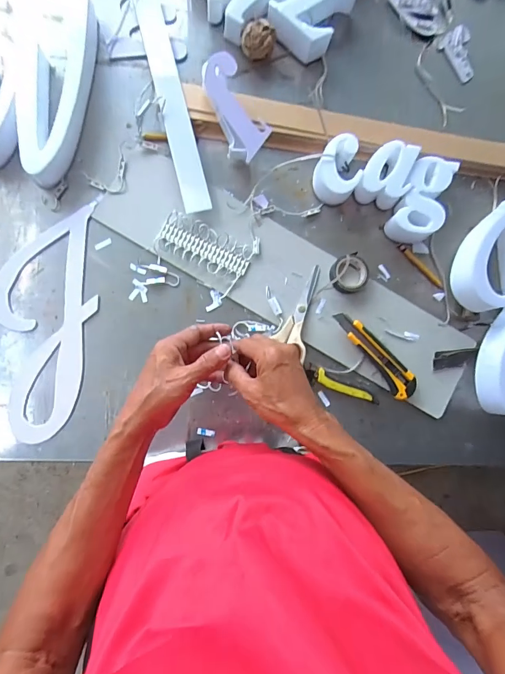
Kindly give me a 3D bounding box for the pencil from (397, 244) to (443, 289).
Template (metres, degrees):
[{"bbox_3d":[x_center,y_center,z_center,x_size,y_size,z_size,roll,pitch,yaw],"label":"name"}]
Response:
[{"bbox_3d":[0.268,-0.113,0.614,0.094,0.008,0.012,44,83,-1],"label":"pencil"}]

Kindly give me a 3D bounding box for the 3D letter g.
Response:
[{"bbox_3d":[0.260,-0.210,0.598,0.067,0.051,0.127,20,84,-4],"label":"3D letter g"}]

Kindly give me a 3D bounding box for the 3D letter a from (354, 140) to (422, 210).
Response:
[{"bbox_3d":[0.203,-0.250,0.595,0.072,0.055,0.085,22,84,-3],"label":"3D letter a"}]

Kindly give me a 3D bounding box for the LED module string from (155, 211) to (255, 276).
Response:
[{"bbox_3d":[-0.070,-0.135,0.578,0.136,0.008,0.058,23,84,-3],"label":"LED module string"}]

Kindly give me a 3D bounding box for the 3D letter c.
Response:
[{"bbox_3d":[0.131,-0.253,0.589,0.064,0.050,0.085,25,84,-3],"label":"3D letter c"}]

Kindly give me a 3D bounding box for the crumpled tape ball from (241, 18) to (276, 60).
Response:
[{"bbox_3d":[0.009,-0.457,0.594,0.050,0.044,0.051,0,86,-5],"label":"crumpled tape ball"}]

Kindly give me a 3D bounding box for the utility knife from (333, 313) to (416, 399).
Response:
[{"bbox_3d":[0.187,0.024,0.585,0.039,0.021,0.158,-38,90,-7],"label":"utility knife"}]

